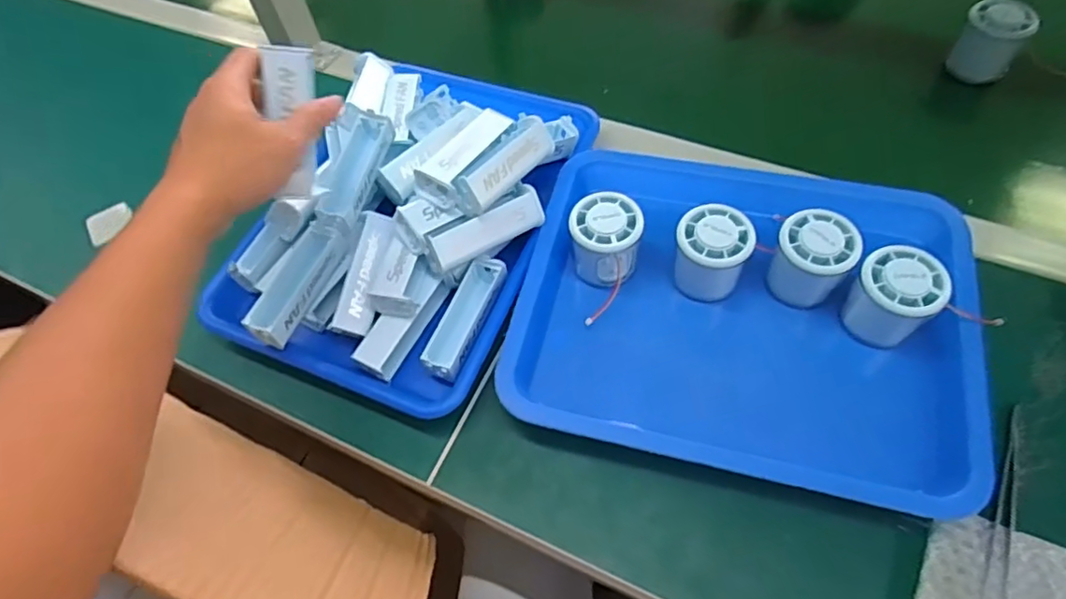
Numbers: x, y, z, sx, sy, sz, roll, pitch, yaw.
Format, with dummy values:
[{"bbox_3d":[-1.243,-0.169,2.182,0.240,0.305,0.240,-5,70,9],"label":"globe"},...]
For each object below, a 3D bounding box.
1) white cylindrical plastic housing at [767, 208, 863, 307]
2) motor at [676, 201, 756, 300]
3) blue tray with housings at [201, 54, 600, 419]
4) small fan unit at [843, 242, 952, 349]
[{"bbox_3d":[0.216,-0.027,0.484,0.053,0.074,0.053,28,65,19],"label":"white cylindrical plastic housing"},{"bbox_3d":[0.141,-0.035,0.495,0.054,0.069,0.051,-2,59,3],"label":"motor"},{"bbox_3d":[-0.106,-0.090,0.530,0.244,0.094,0.334,20,62,16],"label":"blue tray with housings"},{"bbox_3d":[0.265,-0.001,0.457,0.054,0.063,0.051,38,68,23],"label":"small fan unit"}]

